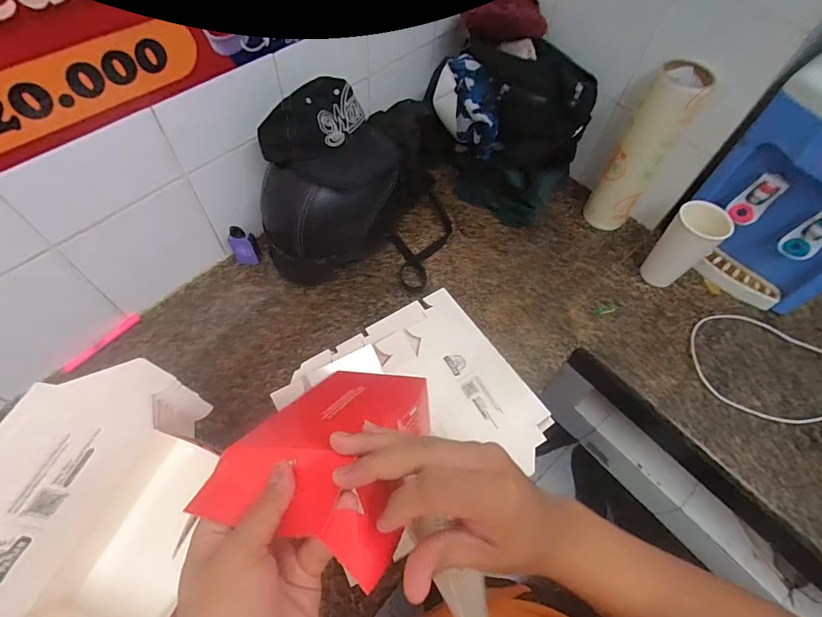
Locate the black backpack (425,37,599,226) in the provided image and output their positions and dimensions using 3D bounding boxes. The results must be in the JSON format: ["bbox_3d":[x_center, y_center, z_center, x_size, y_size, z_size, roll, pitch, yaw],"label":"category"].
[{"bbox_3d":[0.190,-0.368,0.852,0.303,0.251,0.183,38,64,17],"label":"black backpack"}]

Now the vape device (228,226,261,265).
[{"bbox_3d":[-0.314,-0.118,0.777,0.048,0.080,0.029,-2,60,-5],"label":"vape device"}]

